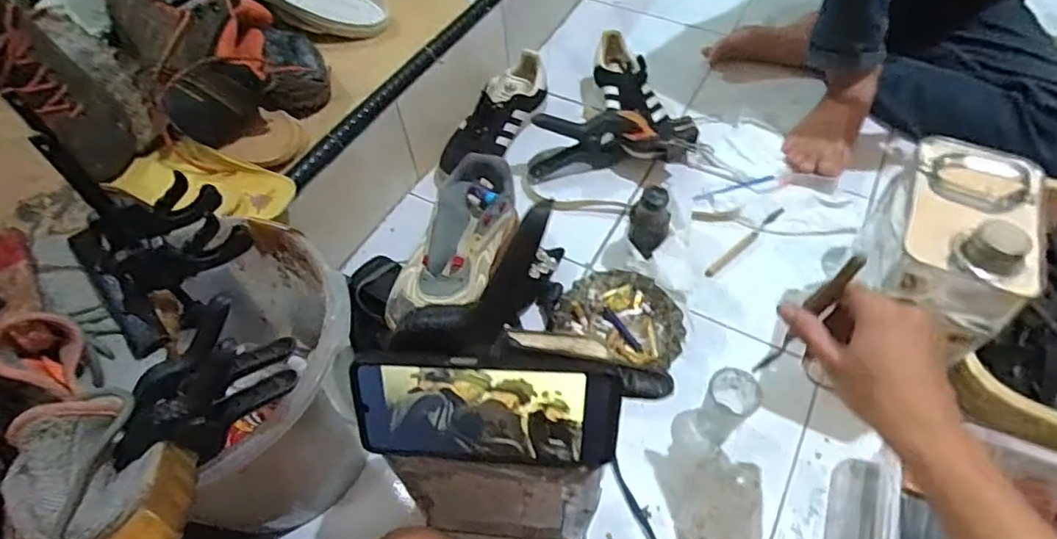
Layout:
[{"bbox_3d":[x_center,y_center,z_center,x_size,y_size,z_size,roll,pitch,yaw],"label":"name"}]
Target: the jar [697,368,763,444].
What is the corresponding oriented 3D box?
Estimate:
[{"bbox_3d":[0.206,0.140,0.607,0.047,0.081,0.052,34,62,23],"label":"jar"}]

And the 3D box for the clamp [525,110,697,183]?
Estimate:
[{"bbox_3d":[0.120,-0.177,0.845,0.239,0.083,0.075,0,54,1],"label":"clamp"}]

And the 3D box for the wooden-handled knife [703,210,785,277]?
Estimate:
[{"bbox_3d":[0.288,-0.038,0.782,0.158,0.011,0.012,-35,61,-22],"label":"wooden-handled knife"}]

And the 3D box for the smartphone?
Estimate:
[{"bbox_3d":[-0.026,0.093,0.373,0.164,0.078,0.005,3,28,1],"label":"smartphone"}]

